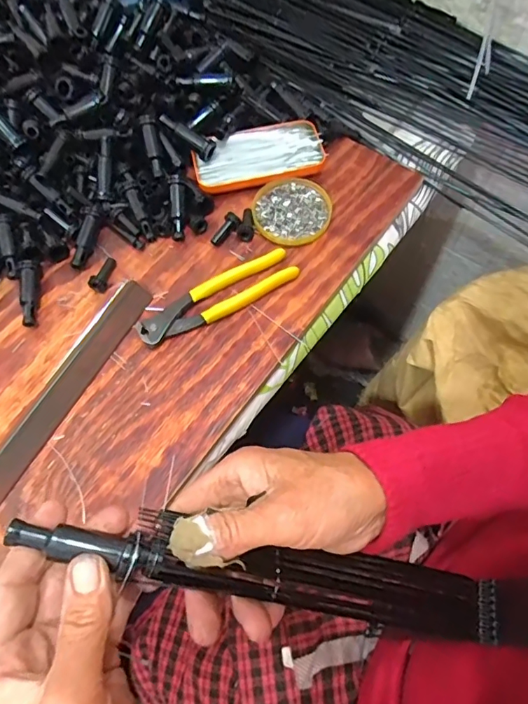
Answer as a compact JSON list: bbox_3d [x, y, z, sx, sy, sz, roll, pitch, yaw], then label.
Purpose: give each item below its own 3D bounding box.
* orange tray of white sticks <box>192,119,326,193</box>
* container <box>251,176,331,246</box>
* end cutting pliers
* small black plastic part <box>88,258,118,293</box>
[{"bbox_3d":[-0.005,-0.222,0.538,0.146,0.015,0.077,-15,66,-5],"label":"orange tray of white sticks"},{"bbox_3d":[0.029,-0.154,0.509,0.082,0.009,0.081,-1,66,2],"label":"container"},{"bbox_3d":[-0.045,-0.054,0.464,0.163,0.014,0.039,-29,68,-10],"label":"end cutting pliers"},{"bbox_3d":[-0.163,-0.081,0.485,0.015,0.018,0.039,16,67,9],"label":"small black plastic part"}]

